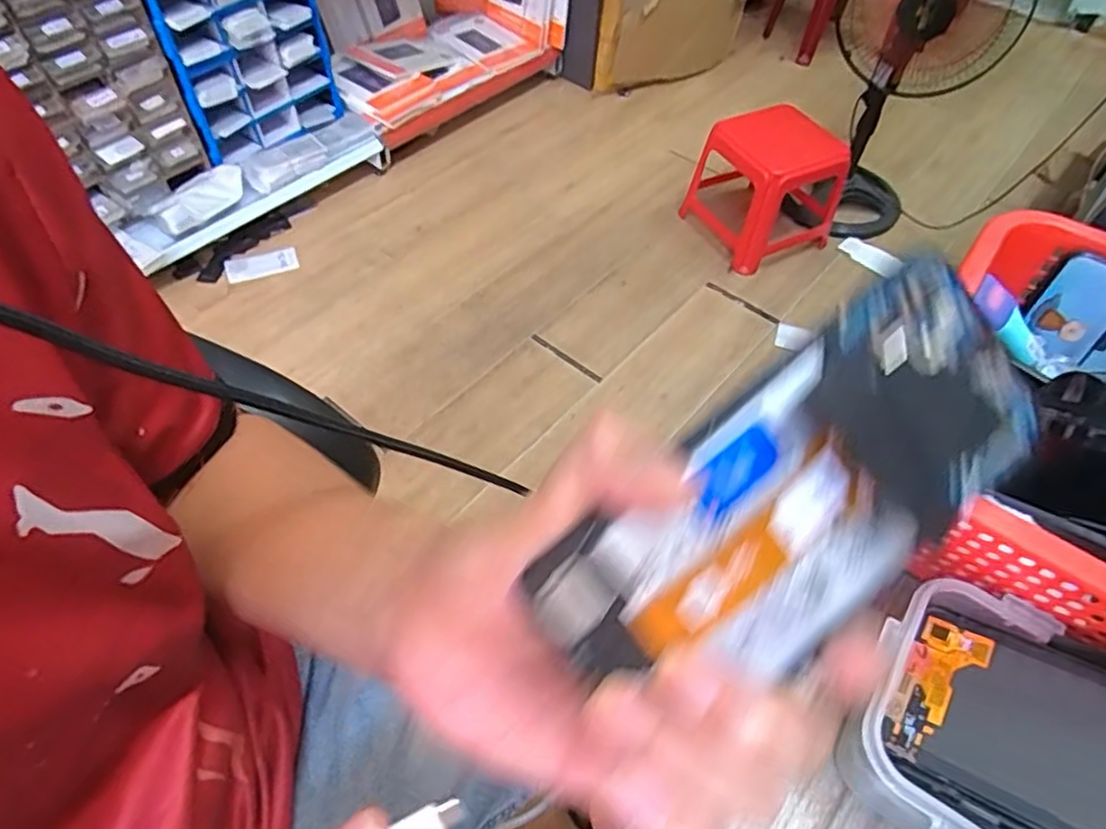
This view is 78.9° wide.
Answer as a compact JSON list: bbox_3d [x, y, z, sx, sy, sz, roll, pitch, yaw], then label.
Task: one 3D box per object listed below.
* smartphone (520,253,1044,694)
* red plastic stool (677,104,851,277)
[{"bbox_3d":[0.074,0.024,0.194,0.159,0.007,0.070,-38,95,-9],"label":"smartphone"},{"bbox_3d":[0.485,-0.531,1.555,0.294,0.274,0.294,-25,58,-20],"label":"red plastic stool"}]

